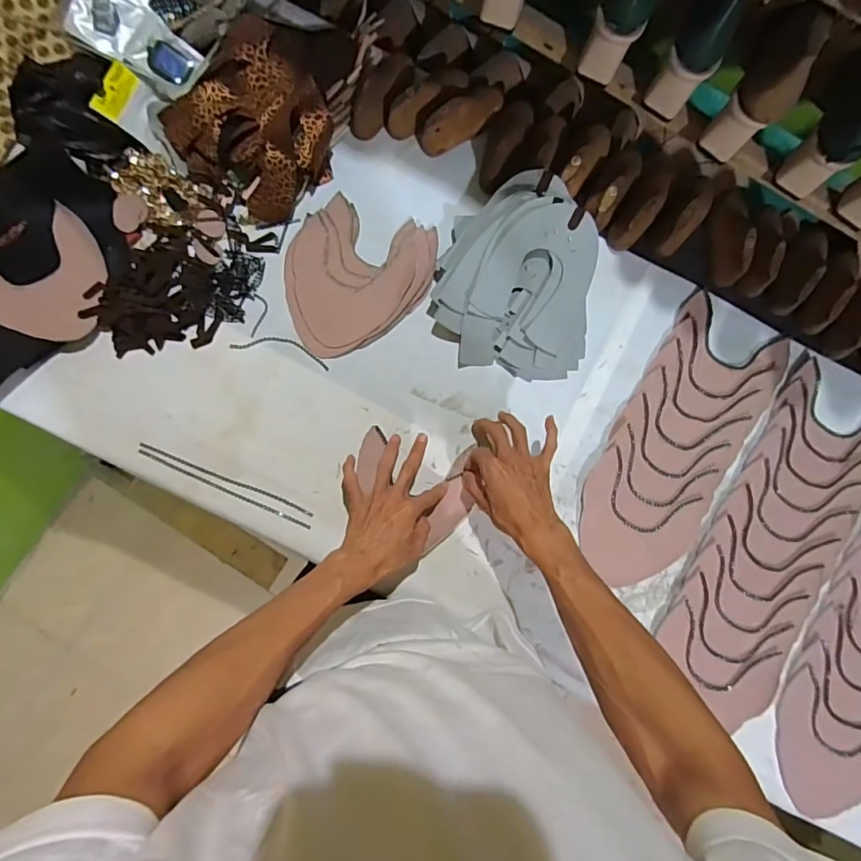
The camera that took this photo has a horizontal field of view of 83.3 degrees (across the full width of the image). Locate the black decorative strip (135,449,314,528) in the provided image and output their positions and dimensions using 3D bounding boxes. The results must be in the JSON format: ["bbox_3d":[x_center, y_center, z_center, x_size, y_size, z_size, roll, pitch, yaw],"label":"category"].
[{"bbox_3d":[-0.262,0.077,0.617,0.232,0.010,0.008,25,84,0],"label":"black decorative strip"}]

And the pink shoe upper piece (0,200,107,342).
[{"bbox_3d":[-0.485,-0.184,0.610,0.154,0.010,0.155,-36,89,-14],"label":"pink shoe upper piece"}]

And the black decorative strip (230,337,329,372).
[{"bbox_3d":[-0.198,-0.109,0.645,0.130,0.005,0.029,13,84,-1],"label":"black decorative strip"}]

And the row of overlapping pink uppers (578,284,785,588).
[{"bbox_3d":[0.336,0.020,0.659,0.167,0.005,0.390,32,84,1],"label":"row of overlapping pink uppers"}]

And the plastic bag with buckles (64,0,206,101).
[{"bbox_3d":[-0.372,-0.510,0.621,0.154,0.020,0.101,29,90,-18],"label":"plastic bag with buckles"}]

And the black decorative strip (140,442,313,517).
[{"bbox_3d":[-0.258,0.063,0.618,0.231,0.009,0.008,22,84,0],"label":"black decorative strip"}]

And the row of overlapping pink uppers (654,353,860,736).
[{"bbox_3d":[0.468,0.144,0.649,0.170,0.008,0.465,30,84,1],"label":"row of overlapping pink uppers"}]

